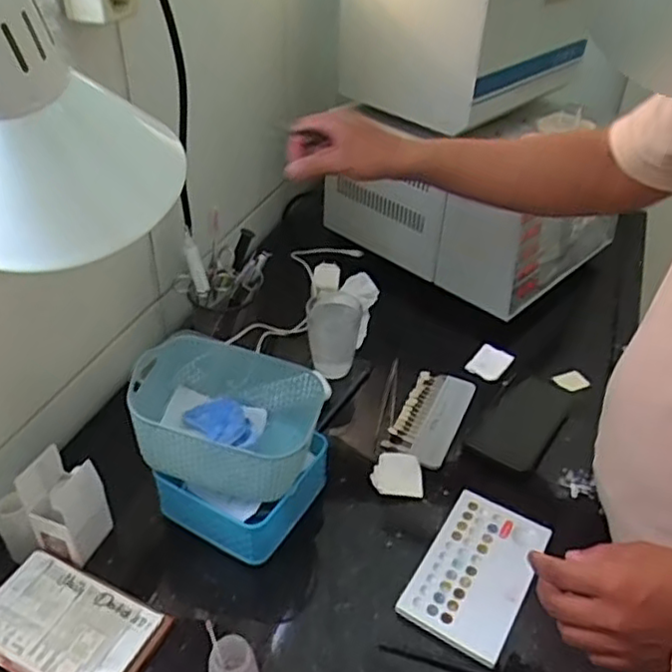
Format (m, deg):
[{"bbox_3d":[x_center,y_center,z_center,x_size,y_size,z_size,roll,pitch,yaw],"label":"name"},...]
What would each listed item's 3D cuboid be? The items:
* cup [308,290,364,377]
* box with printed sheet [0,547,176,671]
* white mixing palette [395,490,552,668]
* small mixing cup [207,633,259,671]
[{"bbox_3d":[0.000,0.002,0.816,0.058,0.088,0.059,1,38,-1],"label":"cup"},{"bbox_3d":[-0.229,0.249,0.568,0.154,0.010,0.096,19,41,21],"label":"box with printed sheet"},{"bbox_3d":[0.133,0.217,0.624,0.093,0.017,0.153,22,42,24],"label":"white mixing palette"},{"bbox_3d":[-0.083,0.266,0.535,0.038,0.037,0.033,-7,39,-12],"label":"small mixing cup"}]

